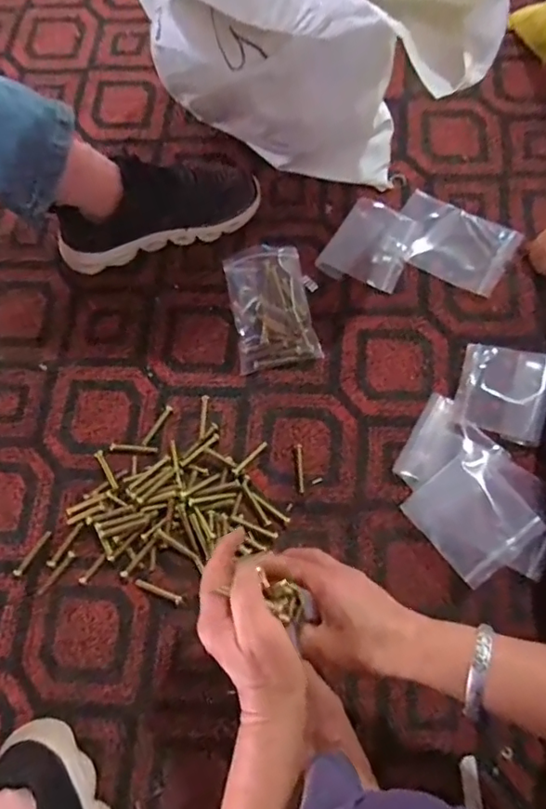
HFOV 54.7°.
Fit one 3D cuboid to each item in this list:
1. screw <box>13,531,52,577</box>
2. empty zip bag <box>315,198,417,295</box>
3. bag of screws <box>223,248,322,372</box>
[{"bbox_3d":[-0.260,0.160,0.571,0.009,0.004,0.054,32,76,11],"label":"screw"},{"bbox_3d":[0.121,-0.204,0.660,0.097,0.017,0.114,22,75,9],"label":"empty zip bag"},{"bbox_3d":[-0.003,-0.119,0.639,0.092,0.021,0.148,-12,72,-2],"label":"bag of screws"}]

